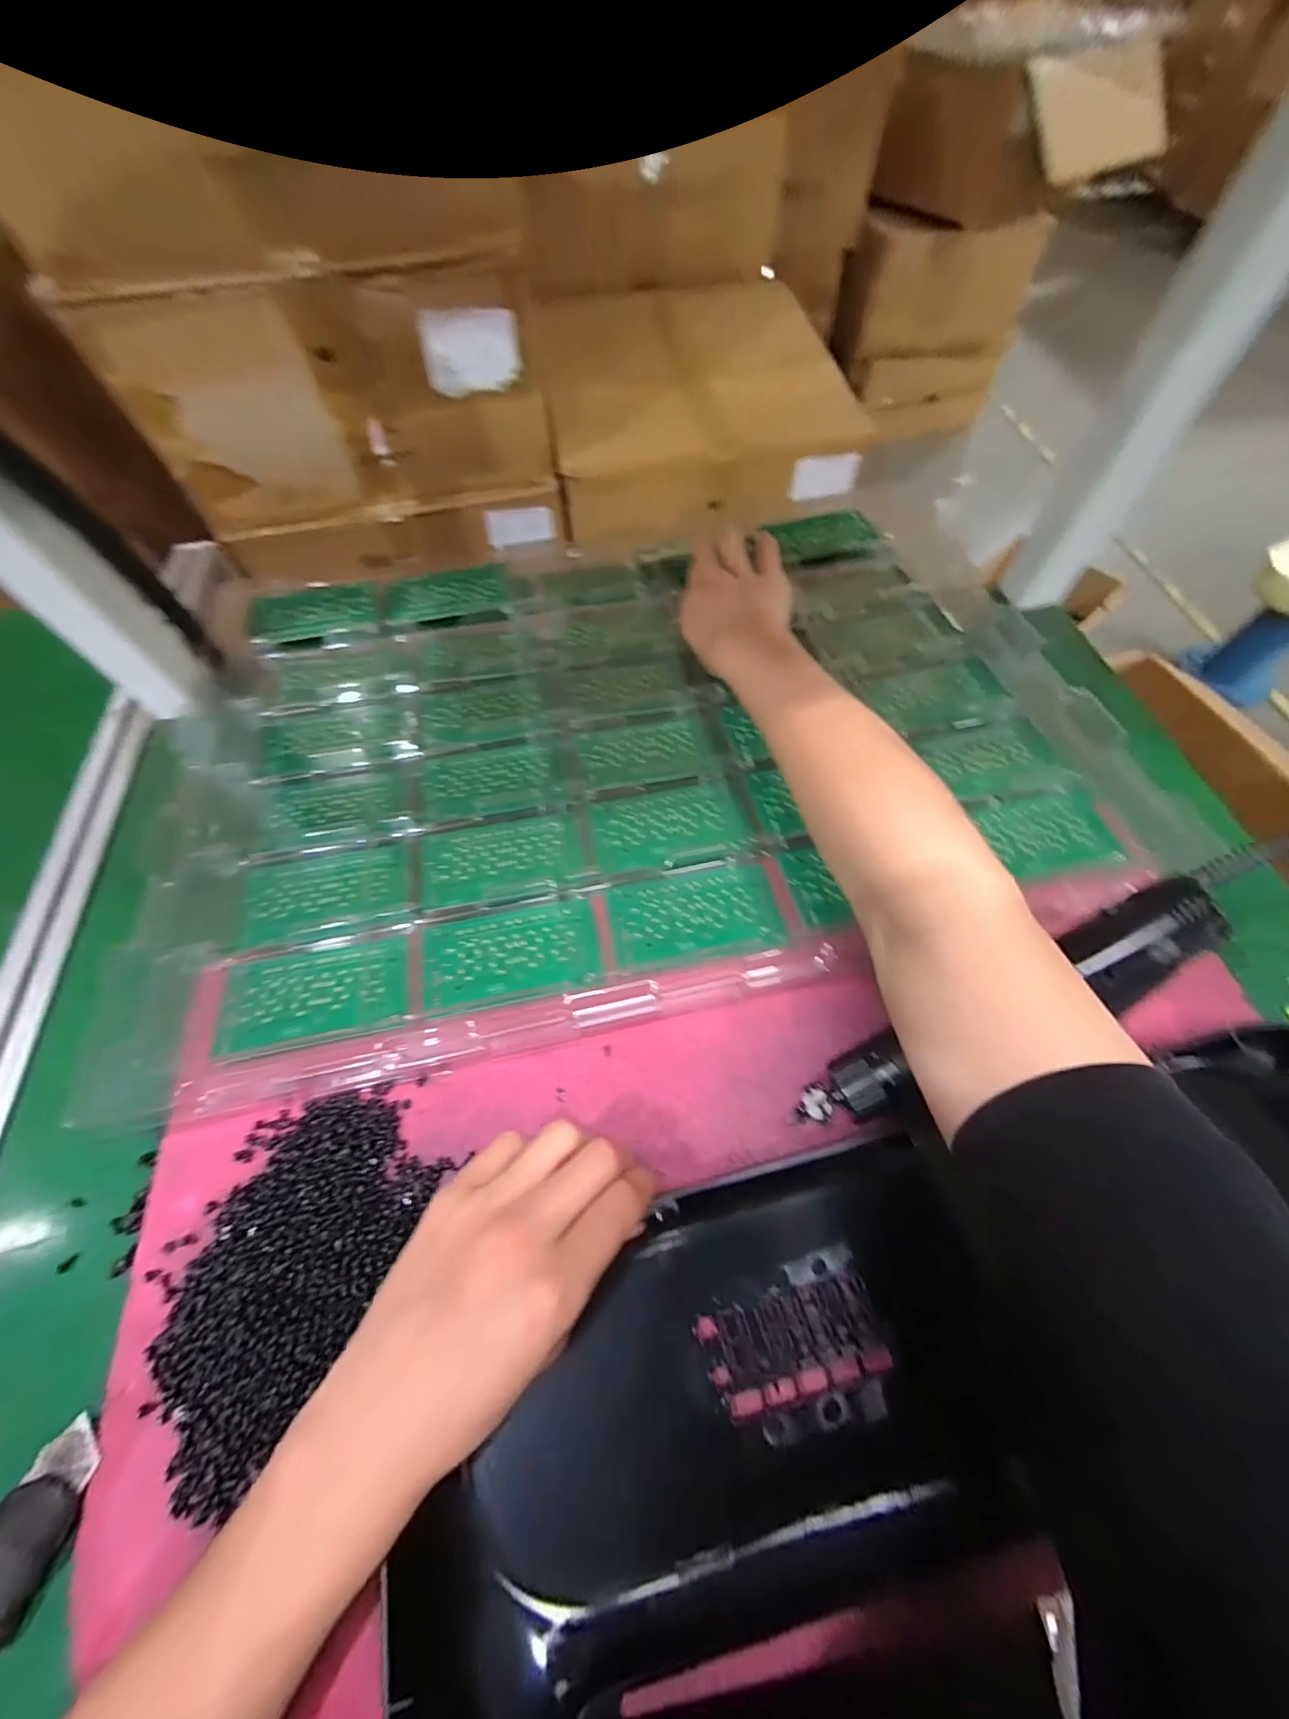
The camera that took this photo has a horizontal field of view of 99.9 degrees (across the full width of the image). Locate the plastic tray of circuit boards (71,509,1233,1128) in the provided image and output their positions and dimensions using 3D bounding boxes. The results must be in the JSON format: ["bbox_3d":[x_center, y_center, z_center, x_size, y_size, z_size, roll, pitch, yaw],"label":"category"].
[{"bbox_3d":[-0.013,-0.105,0.416,0.649,0.022,0.431,-12,62,-4],"label":"plastic tray of circuit boards"}]

